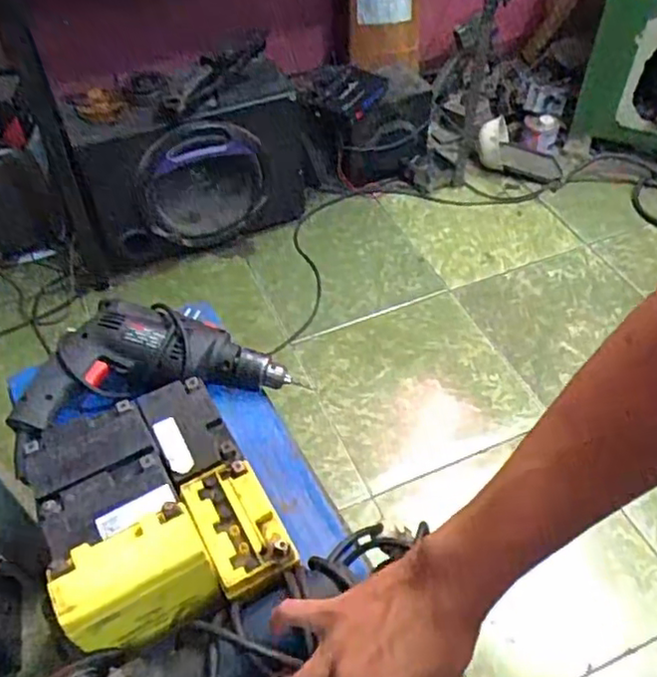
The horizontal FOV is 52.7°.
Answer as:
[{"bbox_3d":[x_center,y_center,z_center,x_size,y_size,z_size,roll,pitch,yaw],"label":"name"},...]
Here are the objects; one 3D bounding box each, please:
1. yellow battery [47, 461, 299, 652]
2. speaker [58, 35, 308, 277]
[{"bbox_3d":[-0.132,0.185,0.565,0.183,0.088,0.112,-24,53,-19],"label":"yellow battery"},{"bbox_3d":[-0.312,-0.418,1.567,0.530,0.401,0.233,-19,53,-13],"label":"speaker"}]

